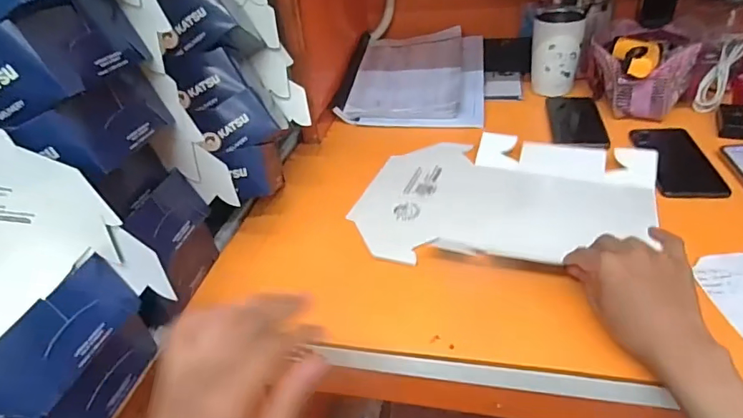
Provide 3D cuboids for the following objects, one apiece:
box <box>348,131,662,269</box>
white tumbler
[{"bbox_3d":[0.165,-0.023,0.590,0.349,0.026,0.251,2,36,13],"label":"box"},{"bbox_3d":[0.312,-0.264,0.806,0.077,0.125,0.073,5,37,17],"label":"white tumbler"}]

